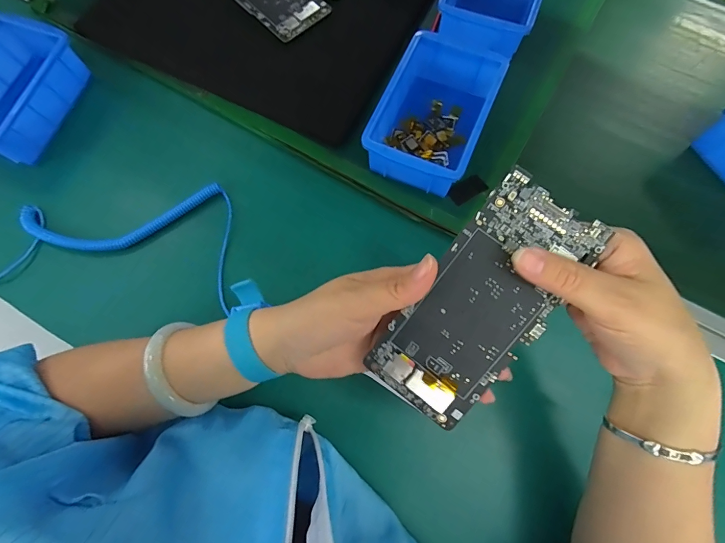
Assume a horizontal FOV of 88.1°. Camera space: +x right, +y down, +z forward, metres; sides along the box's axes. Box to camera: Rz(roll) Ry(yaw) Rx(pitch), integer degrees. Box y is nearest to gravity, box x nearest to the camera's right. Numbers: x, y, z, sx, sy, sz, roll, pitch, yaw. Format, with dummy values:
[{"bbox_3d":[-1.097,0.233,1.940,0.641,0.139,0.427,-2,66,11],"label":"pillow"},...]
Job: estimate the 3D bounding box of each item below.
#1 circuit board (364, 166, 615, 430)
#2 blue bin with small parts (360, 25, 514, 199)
[{"bbox_3d":[0.072,0.021,0.232,0.071,0.004,0.152,34,100,9],"label":"circuit board"},{"bbox_3d":[0.071,-0.156,0.380,0.097,0.052,0.148,23,76,6],"label":"blue bin with small parts"}]

